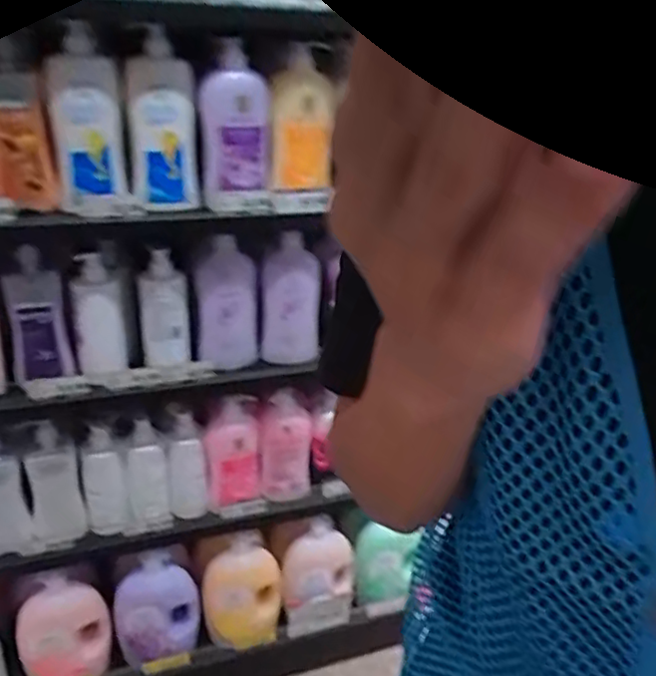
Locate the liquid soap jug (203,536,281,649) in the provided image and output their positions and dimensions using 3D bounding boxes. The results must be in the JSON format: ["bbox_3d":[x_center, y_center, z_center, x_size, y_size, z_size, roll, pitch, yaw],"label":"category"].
[{"bbox_3d":[-0.186,0.558,1.396,0.158,0.247,0.075,0,26,-7],"label":"liquid soap jug"}]

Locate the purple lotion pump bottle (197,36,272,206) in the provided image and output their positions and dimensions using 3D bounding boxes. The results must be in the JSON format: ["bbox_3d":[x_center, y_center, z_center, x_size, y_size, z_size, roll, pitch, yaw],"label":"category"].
[{"bbox_3d":[-0.140,-0.323,0.975,0.107,0.226,0.050,0,26,-7],"label":"purple lotion pump bottle"}]

